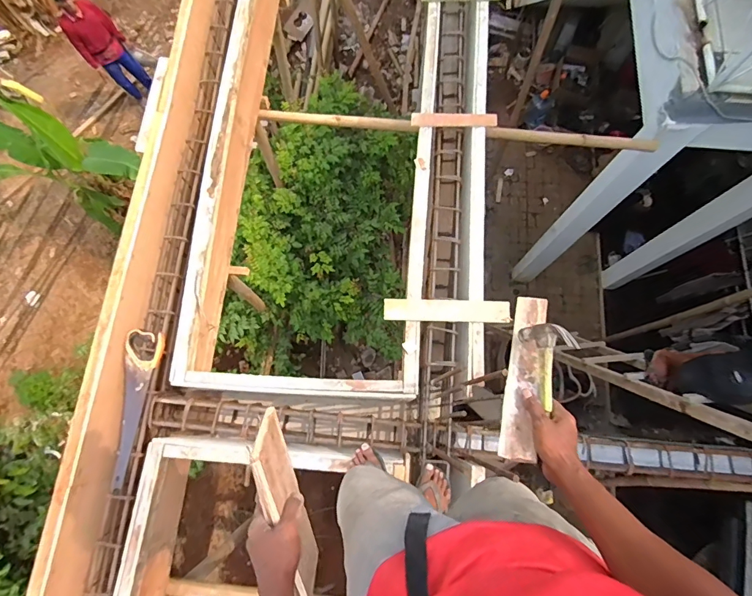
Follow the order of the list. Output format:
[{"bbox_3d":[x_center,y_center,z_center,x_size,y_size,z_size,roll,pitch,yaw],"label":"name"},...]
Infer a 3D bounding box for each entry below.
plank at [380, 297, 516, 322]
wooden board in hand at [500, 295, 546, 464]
[{"bbox_3d":[0.259,0.043,1.542,0.454,0.032,0.077,2,75,0],"label":"plank"},{"bbox_3d":[0.265,0.121,0.757,0.057,0.027,0.341,2,48,25],"label":"wooden board in hand"}]

